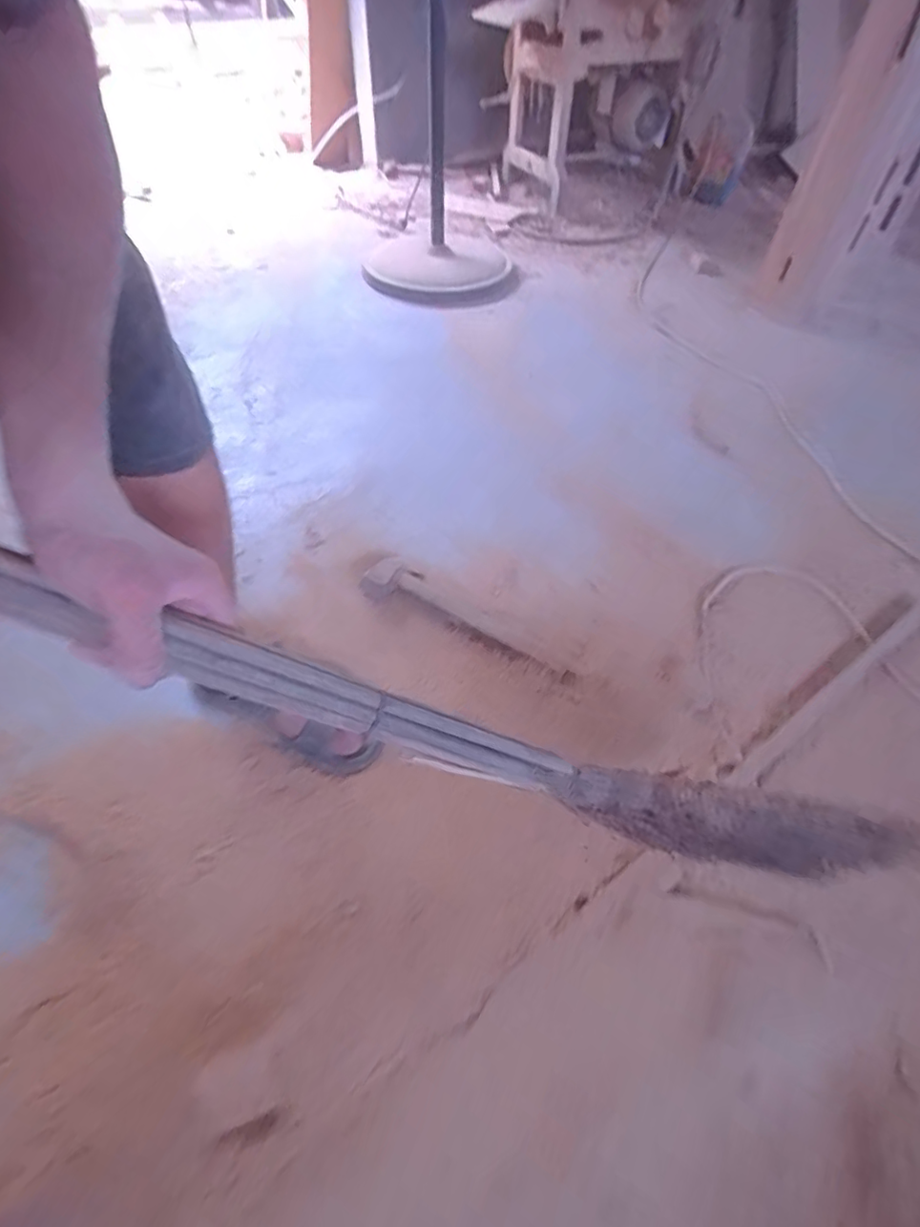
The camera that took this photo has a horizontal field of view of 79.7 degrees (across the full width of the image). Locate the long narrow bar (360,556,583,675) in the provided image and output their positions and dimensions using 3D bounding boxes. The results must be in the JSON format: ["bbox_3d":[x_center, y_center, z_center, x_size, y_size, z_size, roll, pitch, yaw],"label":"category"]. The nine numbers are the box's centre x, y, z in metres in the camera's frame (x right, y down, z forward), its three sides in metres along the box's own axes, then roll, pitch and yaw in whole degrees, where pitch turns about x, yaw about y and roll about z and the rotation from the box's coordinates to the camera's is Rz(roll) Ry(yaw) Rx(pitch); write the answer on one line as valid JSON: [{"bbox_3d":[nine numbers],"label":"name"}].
[{"bbox_3d":[0.010,0.003,0.789,0.329,0.030,0.069,26,54,19],"label":"long narrow bar"}]

